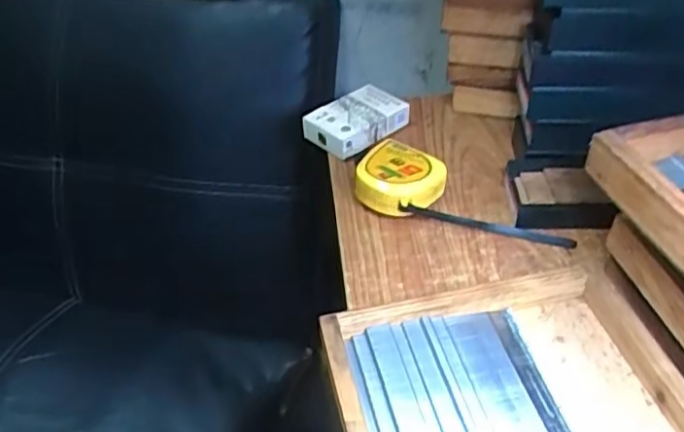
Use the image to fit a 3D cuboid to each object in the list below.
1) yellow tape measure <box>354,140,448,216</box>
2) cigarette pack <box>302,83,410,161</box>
[{"bbox_3d":[0.049,-0.028,0.523,0.068,0.035,0.069,14,44,18],"label":"yellow tape measure"},{"bbox_3d":[0.014,-0.088,0.596,0.084,0.027,0.061,-32,49,-29],"label":"cigarette pack"}]

